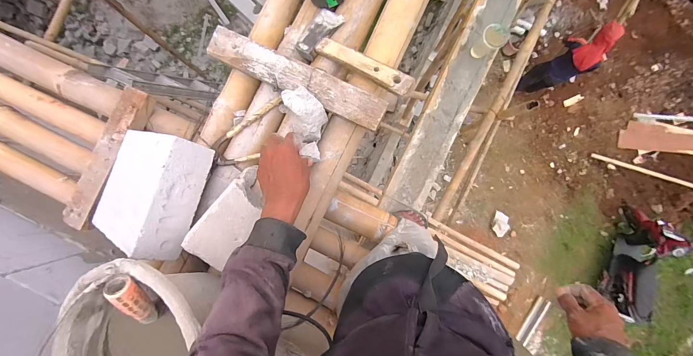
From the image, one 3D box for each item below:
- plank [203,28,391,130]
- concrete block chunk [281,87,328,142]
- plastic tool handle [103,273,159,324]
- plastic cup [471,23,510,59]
[{"bbox_3d":[-0.091,-0.180,0.525,0.339,0.027,0.057,26,90,2],"label":"plank"},{"bbox_3d":[-0.075,-0.115,0.515,0.071,0.041,0.098,-16,89,1],"label":"concrete block chunk"},{"bbox_3d":[-0.286,0.172,0.400,0.031,0.031,0.096,-3,132,2],"label":"plastic tool handle"},{"bbox_3d":[0.586,-0.553,1.199,0.092,0.171,0.088,0,89,2],"label":"plastic cup"}]

